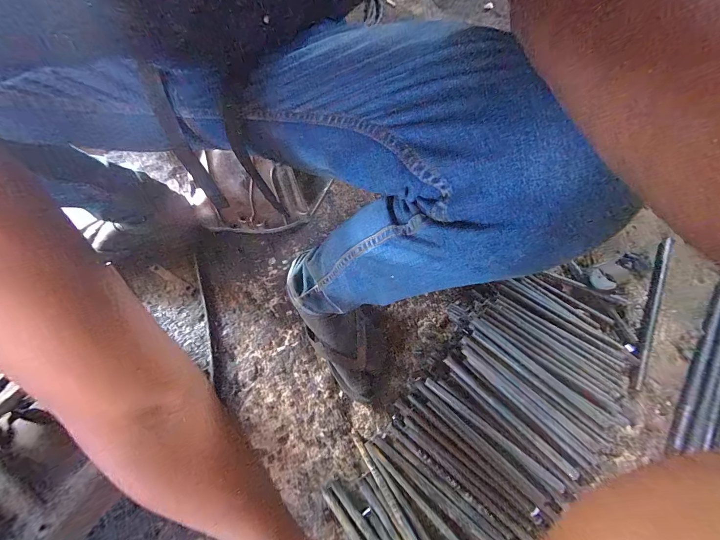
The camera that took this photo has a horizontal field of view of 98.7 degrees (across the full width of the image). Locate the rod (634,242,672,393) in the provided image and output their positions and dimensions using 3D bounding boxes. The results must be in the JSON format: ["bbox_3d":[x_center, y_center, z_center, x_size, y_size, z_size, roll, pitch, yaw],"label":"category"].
[{"bbox_3d":[0.526,0.066,0.553,0.016,0.015,0.313,28,68,14],"label":"rod"}]

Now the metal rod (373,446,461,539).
[{"bbox_3d":[0.092,0.333,0.436,0.196,0.013,0.012,41,72,19],"label":"metal rod"}]

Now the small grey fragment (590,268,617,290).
[{"bbox_3d":[0.450,0.019,0.581,0.028,0.014,0.043,-20,65,-8],"label":"small grey fragment"}]

